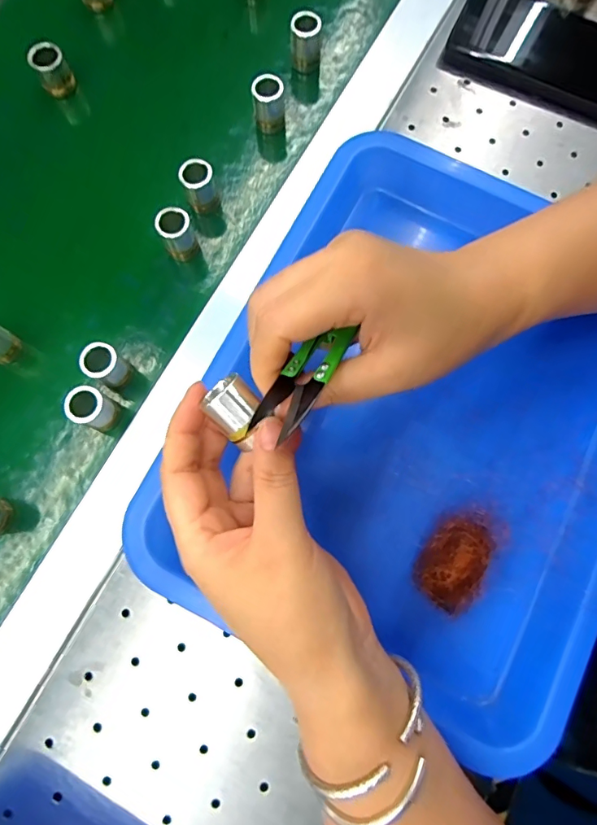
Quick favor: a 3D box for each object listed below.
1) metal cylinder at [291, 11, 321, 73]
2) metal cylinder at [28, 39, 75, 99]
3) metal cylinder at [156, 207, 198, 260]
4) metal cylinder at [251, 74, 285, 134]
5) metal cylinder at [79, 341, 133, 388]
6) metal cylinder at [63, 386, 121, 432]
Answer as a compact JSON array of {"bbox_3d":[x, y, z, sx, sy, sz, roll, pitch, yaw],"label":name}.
[{"bbox_3d":[0.006,-0.286,0.354,0.022,0.034,0.017,2,77,0],"label":"metal cylinder"},{"bbox_3d":[-0.190,-0.265,0.353,0.024,0.028,0.021,-22,78,-6],"label":"metal cylinder"},{"bbox_3d":[-0.084,-0.123,0.321,0.021,0.042,0.020,0,77,-1],"label":"metal cylinder"},{"bbox_3d":[-0.022,-0.230,0.341,0.022,0.034,0.017,-8,77,-2],"label":"metal cylinder"},{"bbox_3d":[-0.124,-0.029,0.297,0.020,0.034,0.022,0,77,-1],"label":"metal cylinder"},{"bbox_3d":[-0.130,-0.002,0.291,0.022,0.033,0.022,0,77,-1],"label":"metal cylinder"}]

